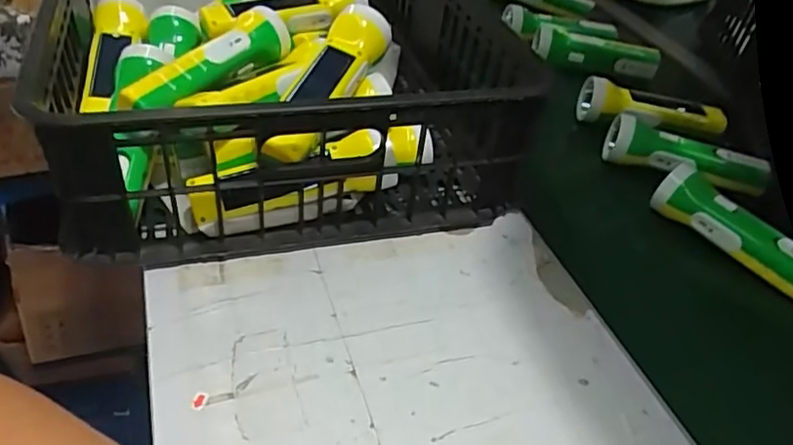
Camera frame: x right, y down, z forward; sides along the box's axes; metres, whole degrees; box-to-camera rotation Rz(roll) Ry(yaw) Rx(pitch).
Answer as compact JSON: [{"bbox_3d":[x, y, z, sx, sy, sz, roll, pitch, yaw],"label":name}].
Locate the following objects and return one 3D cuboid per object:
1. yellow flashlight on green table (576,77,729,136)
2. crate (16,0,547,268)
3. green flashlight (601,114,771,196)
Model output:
[{"bbox_3d":[0.285,-0.128,0.678,0.156,0.042,0.047,5,41,-3],"label":"yellow flashlight on green table"},{"bbox_3d":[-0.098,-0.117,0.550,0.373,0.139,0.265,-6,43,-15],"label":"crate"},{"bbox_3d":[0.298,-0.069,0.620,0.162,0.039,0.040,13,41,7],"label":"green flashlight"}]

